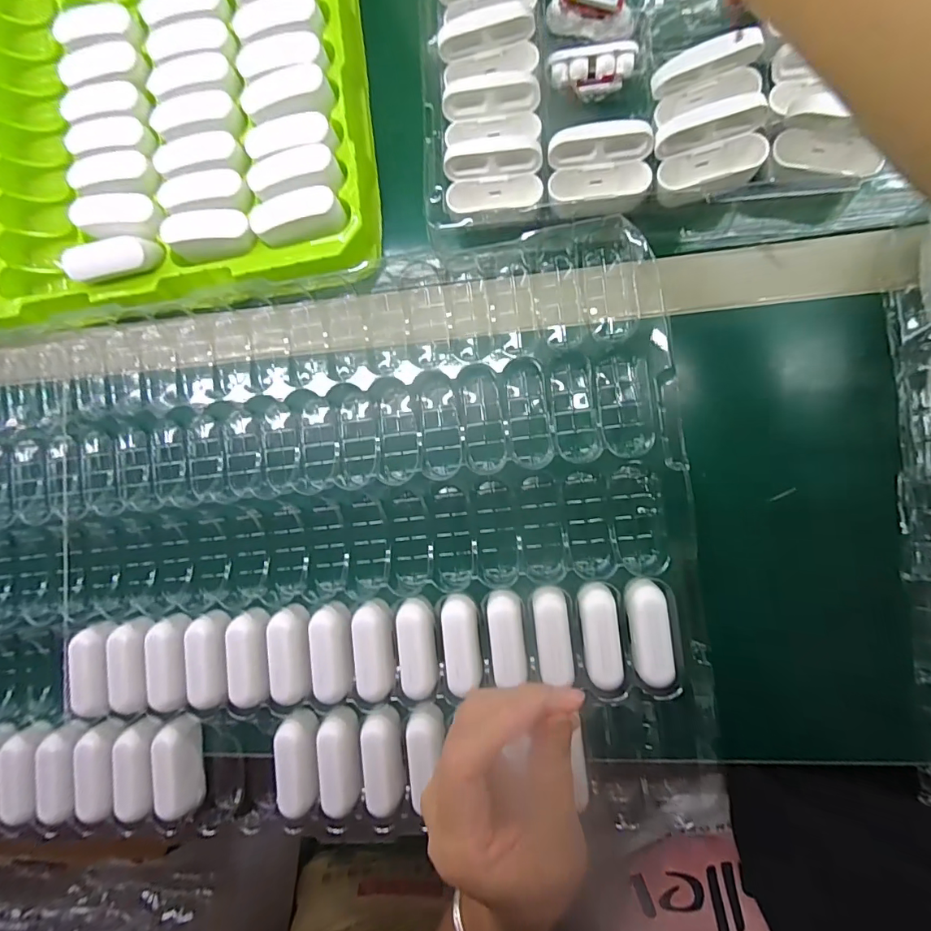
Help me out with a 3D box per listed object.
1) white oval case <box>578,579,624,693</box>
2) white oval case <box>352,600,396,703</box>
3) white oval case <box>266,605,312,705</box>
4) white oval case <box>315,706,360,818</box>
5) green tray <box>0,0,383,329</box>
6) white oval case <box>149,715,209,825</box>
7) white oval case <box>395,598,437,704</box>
[{"bbox_3d":[0.089,0.109,0.305,0.024,0.030,0.062,-6,86,8],"label":"white oval case"},{"bbox_3d":[-0.062,0.126,0.315,0.025,0.016,0.061,-8,86,7],"label":"white oval case"},{"bbox_3d":[-0.122,0.131,0.323,0.026,0.013,0.064,-7,86,8],"label":"white oval case"},{"bbox_3d":[-0.086,0.200,0.314,0.026,0.016,0.063,-10,86,7],"label":"white oval case"},{"bbox_3d":[-0.289,-0.408,0.378,0.393,0.054,0.579,-6,90,7],"label":"green tray"},{"bbox_3d":[-0.210,0.217,0.338,0.026,0.025,0.069,-1,87,8],"label":"white oval case"},{"bbox_3d":[-0.032,0.124,0.319,0.025,0.032,0.061,-5,86,8],"label":"white oval case"}]

